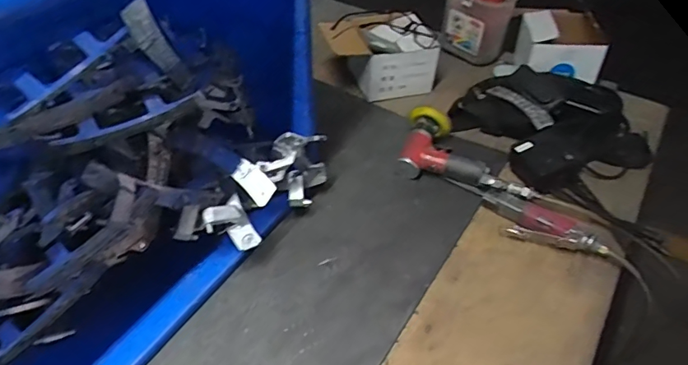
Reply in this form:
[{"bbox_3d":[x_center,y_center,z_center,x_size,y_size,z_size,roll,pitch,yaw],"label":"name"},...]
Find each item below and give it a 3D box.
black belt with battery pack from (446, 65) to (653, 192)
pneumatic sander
[{"bbox_3d":[0.334,-0.101,0.800,0.249,0.071,0.258,1,45,-1],"label":"black belt with battery pack"},{"bbox_3d":[0.156,-0.053,0.760,0.129,0.063,0.111,11,45,8],"label":"pneumatic sander"}]

